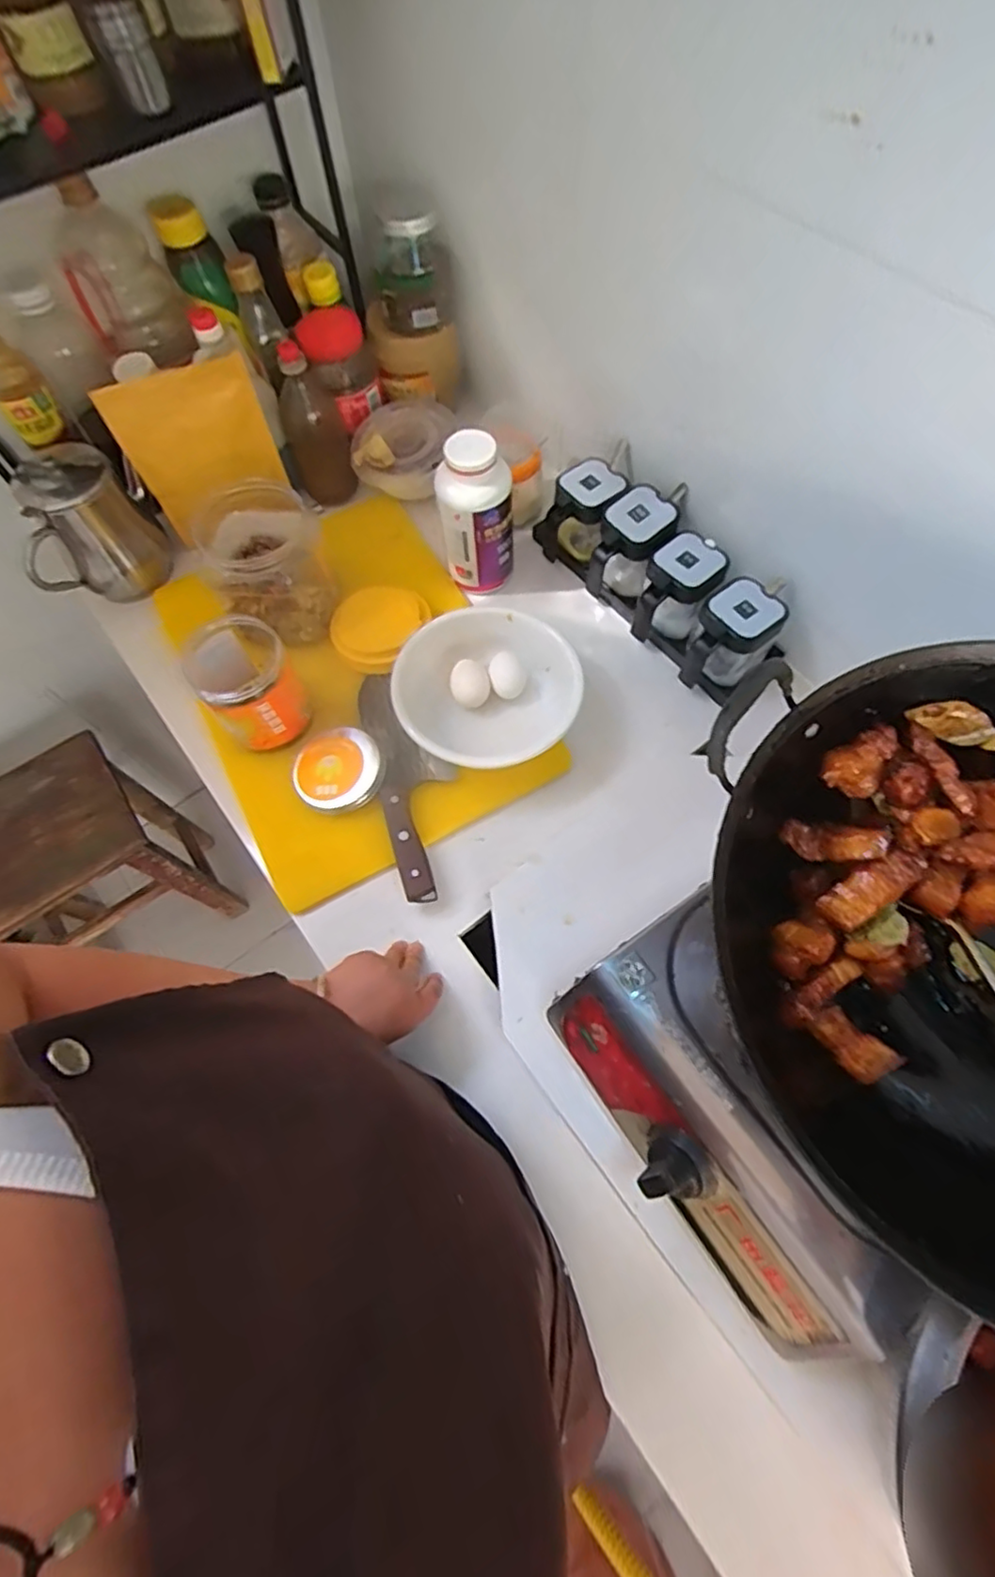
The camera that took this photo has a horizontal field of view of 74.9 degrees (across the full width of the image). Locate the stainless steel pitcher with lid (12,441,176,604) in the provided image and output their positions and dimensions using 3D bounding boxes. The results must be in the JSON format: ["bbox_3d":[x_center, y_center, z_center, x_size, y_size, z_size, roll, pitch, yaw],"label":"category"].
[{"bbox_3d":[-0.487,-0.307,0.774,0.143,0.145,0.103,-30,68,-11],"label":"stainless steel pitcher with lid"}]

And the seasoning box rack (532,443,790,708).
[{"bbox_3d":[0.182,-0.246,0.738,0.117,0.093,0.323,-34,69,-12],"label":"seasoning box rack"}]

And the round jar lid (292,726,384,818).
[{"bbox_3d":[-0.168,-0.022,0.679,0.088,0.028,0.088,-2,67,5],"label":"round jar lid"}]

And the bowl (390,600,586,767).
[{"bbox_3d":[-0.010,-0.100,0.685,0.182,0.064,0.181,-1,66,2],"label":"bowl"}]

